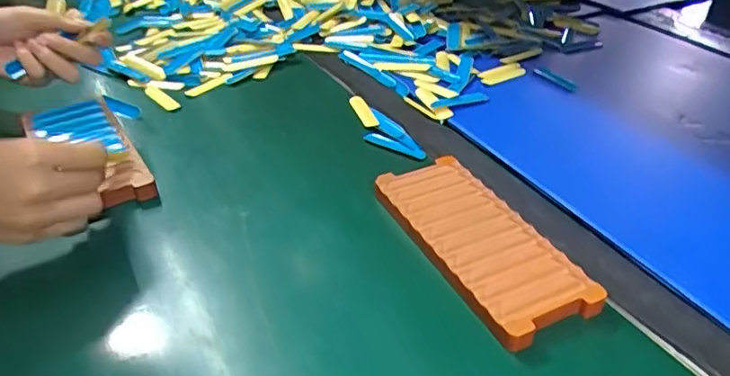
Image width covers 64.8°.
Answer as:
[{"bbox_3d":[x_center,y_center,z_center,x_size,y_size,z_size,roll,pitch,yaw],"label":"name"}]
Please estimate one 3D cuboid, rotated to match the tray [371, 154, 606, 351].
[{"bbox_3d":[0.078,0.037,0.402,0.078,0.023,0.170,-15,38,-21],"label":"tray"}]

